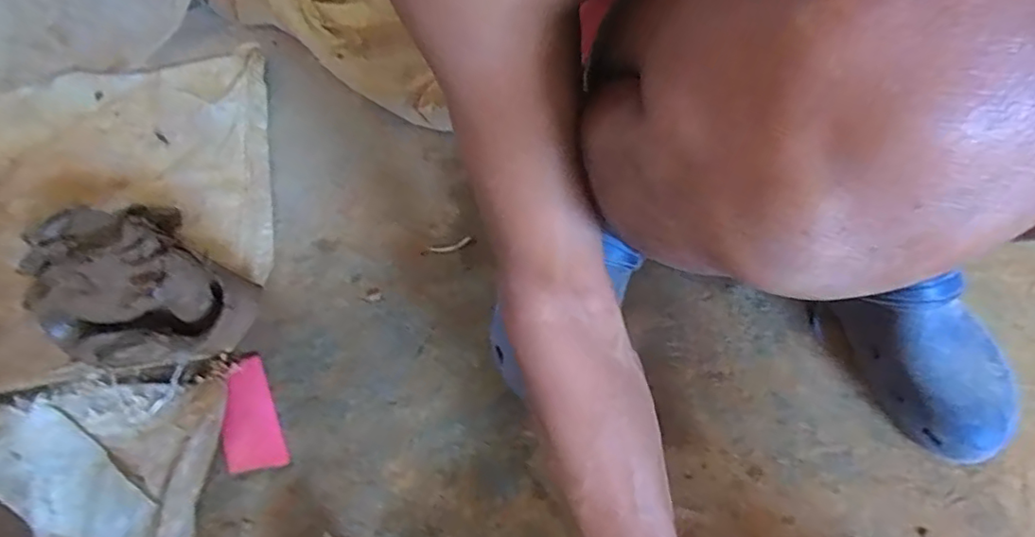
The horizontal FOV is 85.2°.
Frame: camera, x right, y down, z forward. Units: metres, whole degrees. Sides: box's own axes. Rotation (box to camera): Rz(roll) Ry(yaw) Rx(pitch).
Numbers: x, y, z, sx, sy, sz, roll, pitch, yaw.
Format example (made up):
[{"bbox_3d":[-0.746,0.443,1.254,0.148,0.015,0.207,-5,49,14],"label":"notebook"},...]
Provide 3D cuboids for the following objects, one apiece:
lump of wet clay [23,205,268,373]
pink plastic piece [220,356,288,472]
[{"bbox_3d":[-0.367,0.019,0.540,0.215,0.087,0.149,33,62,22],"label":"lump of wet clay"},{"bbox_3d":[-0.243,0.131,0.506,0.045,0.013,0.107,-23,57,-15],"label":"pink plastic piece"}]

